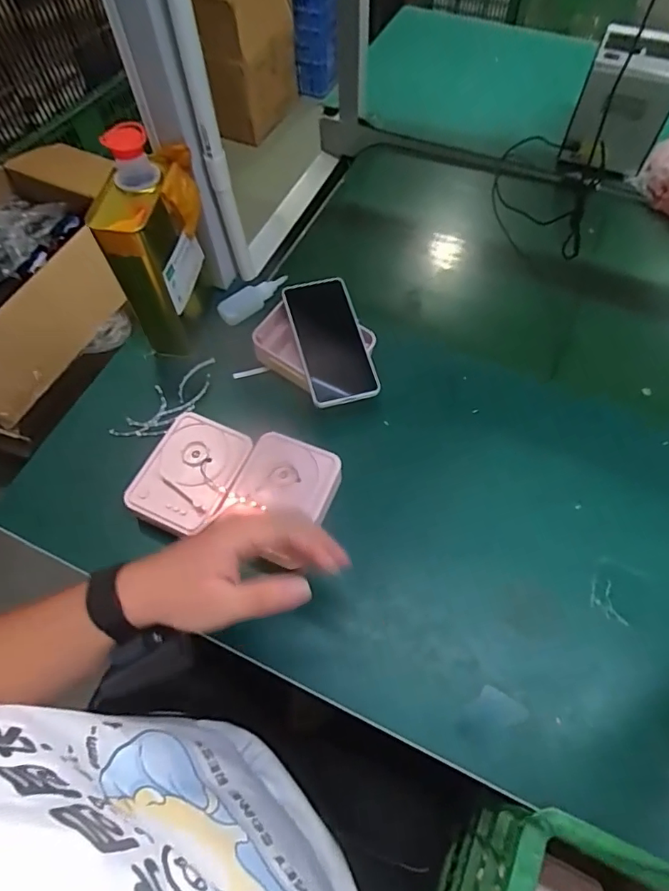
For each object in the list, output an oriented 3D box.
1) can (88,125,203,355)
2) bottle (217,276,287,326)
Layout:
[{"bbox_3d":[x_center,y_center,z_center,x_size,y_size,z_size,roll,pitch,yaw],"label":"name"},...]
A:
[{"bbox_3d":[-0.205,-0.218,0.594,0.066,0.231,0.108,6,62,4],"label":"can"},{"bbox_3d":[-0.110,-0.201,0.708,0.101,0.024,0.032,-38,68,-18],"label":"bottle"}]

